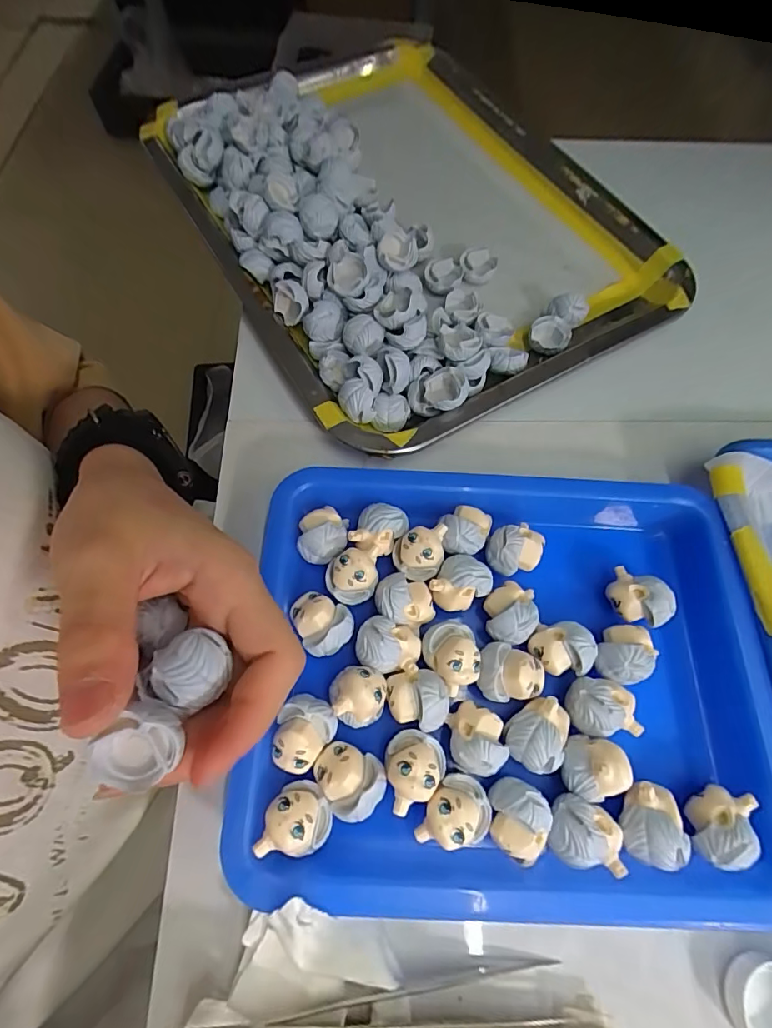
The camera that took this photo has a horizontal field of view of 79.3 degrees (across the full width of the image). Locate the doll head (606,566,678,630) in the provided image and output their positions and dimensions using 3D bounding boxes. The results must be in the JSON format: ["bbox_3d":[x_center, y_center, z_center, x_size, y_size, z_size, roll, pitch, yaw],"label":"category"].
[{"bbox_3d":[0.117,0.041,0.218,0.027,0.023,0.019,32,69,12],"label":"doll head"}]

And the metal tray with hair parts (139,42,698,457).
[{"bbox_3d":[0.011,-0.218,0.323,0.268,0.046,0.345,-29,70,-13],"label":"metal tray with hair parts"}]

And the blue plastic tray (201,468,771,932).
[{"bbox_3d":[0.052,0.066,0.204,0.214,0.027,0.171,2,66,-1],"label":"blue plastic tray"}]

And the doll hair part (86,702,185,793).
[{"bbox_3d":[-0.069,0.065,0.128,0.026,0.019,0.017,-31,70,-15],"label":"doll hair part"}]

